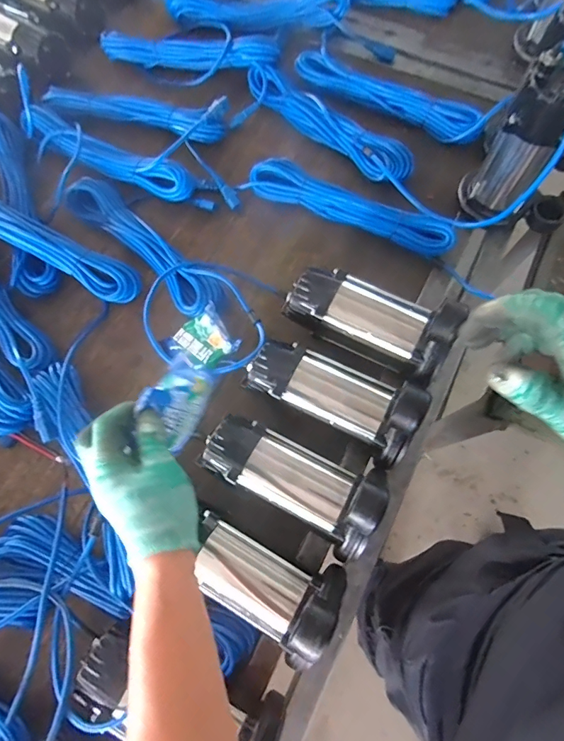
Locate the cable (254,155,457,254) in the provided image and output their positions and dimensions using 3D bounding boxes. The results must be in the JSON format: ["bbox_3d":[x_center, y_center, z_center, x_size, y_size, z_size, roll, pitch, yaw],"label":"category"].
[{"bbox_3d":[0.118,-0.283,0.730,0.367,0.041,0.069,24,75,9],"label":"cable"}]

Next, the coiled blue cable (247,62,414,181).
[{"bbox_3d":[0.082,-0.452,0.789,0.363,0.045,0.084,41,78,13],"label":"coiled blue cable"}]

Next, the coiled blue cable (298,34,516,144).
[{"bbox_3d":[0.204,-0.514,0.810,0.379,0.061,0.068,26,75,10],"label":"coiled blue cable"}]

